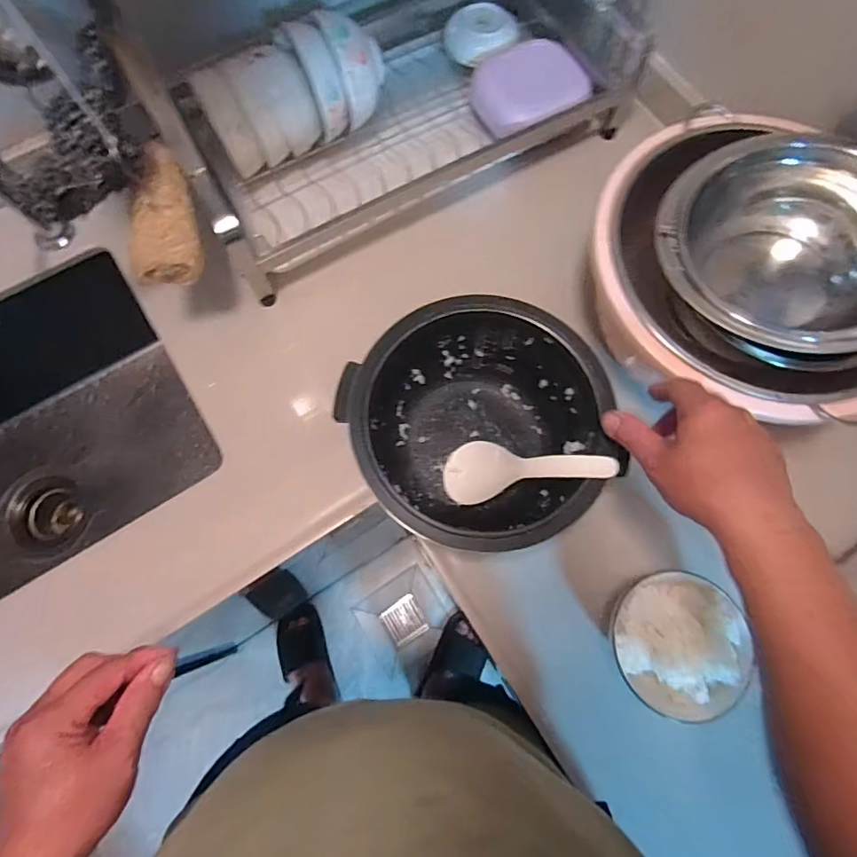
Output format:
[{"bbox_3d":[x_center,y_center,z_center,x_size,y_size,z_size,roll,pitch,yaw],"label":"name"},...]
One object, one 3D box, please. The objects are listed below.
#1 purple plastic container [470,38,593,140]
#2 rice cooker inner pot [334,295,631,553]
[{"bbox_3d":[0.127,-0.433,0.635,0.128,0.052,0.123,-25,76,-7],"label":"purple plastic container"},{"bbox_3d":[0.046,0.002,0.500,0.224,0.126,0.232,0,74,-1],"label":"rice cooker inner pot"}]

